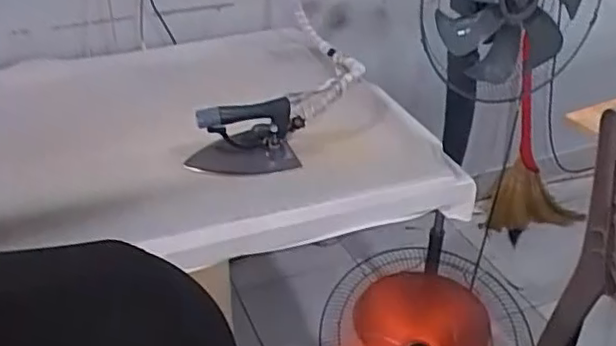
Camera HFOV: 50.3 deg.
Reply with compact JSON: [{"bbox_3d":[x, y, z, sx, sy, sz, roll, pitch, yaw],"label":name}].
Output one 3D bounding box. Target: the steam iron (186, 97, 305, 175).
[{"bbox_3d":[-0.111,-0.065,1.173,0.205,0.114,0.095,-5,34,-9],"label":"steam iron"}]

